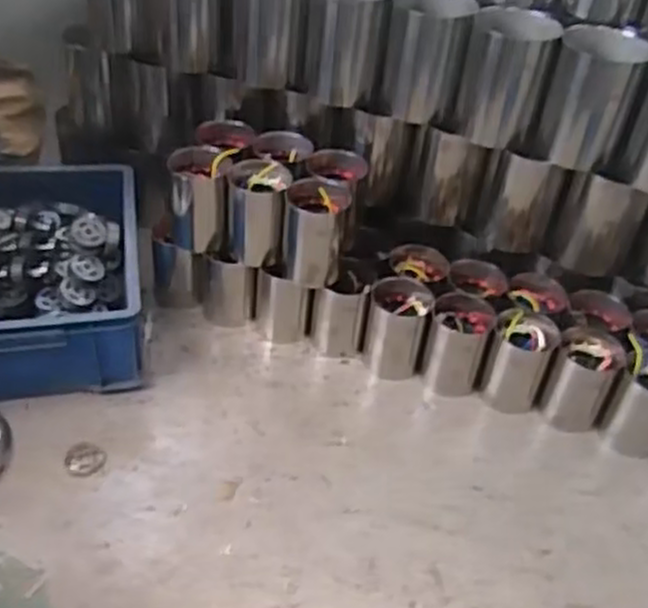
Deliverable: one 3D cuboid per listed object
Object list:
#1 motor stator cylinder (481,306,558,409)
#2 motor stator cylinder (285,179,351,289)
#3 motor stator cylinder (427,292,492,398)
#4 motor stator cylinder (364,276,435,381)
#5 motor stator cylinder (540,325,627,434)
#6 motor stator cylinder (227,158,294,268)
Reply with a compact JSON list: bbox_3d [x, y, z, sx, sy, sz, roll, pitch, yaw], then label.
[{"bbox_3d":[0.286,0.085,1.166,0.087,0.141,0.086,16,41,10],"label":"motor stator cylinder"},{"bbox_3d":[-0.013,-0.103,1.143,0.089,0.129,0.085,9,41,3],"label":"motor stator cylinder"},{"bbox_3d":[0.198,0.064,1.182,0.087,0.132,0.090,9,41,2],"label":"motor stator cylinder"},{"bbox_3d":[0.110,0.040,1.200,0.088,0.130,0.090,16,41,11],"label":"motor stator cylinder"},{"bbox_3d":[0.367,0.115,1.124,0.081,0.141,0.086,22,43,17],"label":"motor stator cylinder"},{"bbox_3d":[-0.101,-0.138,1.174,0.095,0.132,0.091,7,41,1],"label":"motor stator cylinder"}]

